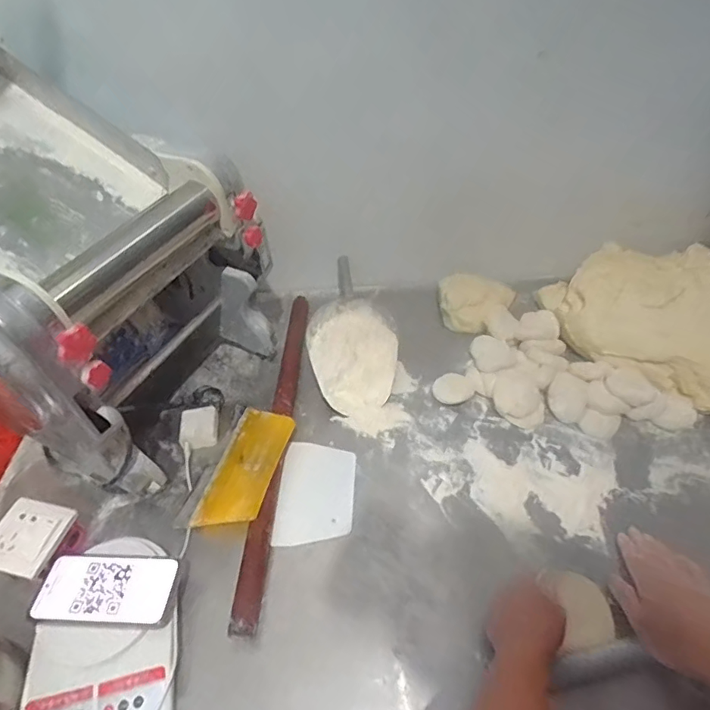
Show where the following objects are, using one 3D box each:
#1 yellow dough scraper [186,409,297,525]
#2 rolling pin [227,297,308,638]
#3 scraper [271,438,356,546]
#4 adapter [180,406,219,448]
[{"bbox_3d":[-0.148,0.151,0.678,0.089,0.009,0.173,1,51,26],"label":"yellow dough scraper"},{"bbox_3d":[-0.113,0.107,0.735,0.034,0.035,0.555,-1,46,5],"label":"rolling pin"},{"bbox_3d":[-0.052,0.184,0.676,0.101,0.005,0.149,-2,46,5],"label":"scraper"},{"bbox_3d":[-0.231,0.108,0.736,0.057,0.022,0.057,-8,85,-1],"label":"adapter"}]

